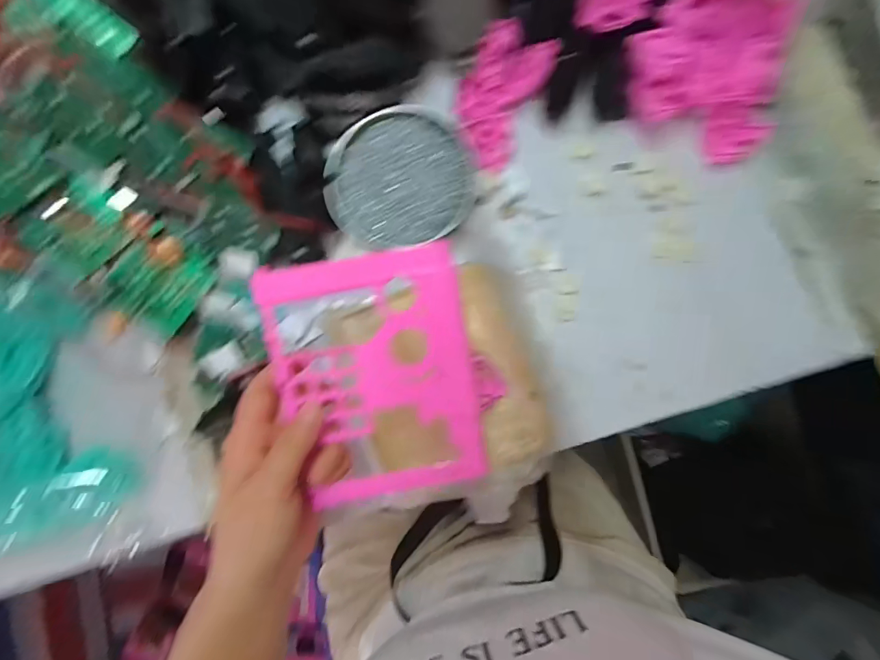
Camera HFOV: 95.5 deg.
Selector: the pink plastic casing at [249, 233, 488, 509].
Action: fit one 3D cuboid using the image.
[{"bbox_3d":[-0.041,0.034,0.267,0.125,0.012,0.165,-9,101,1],"label":"pink plastic casing"}]

